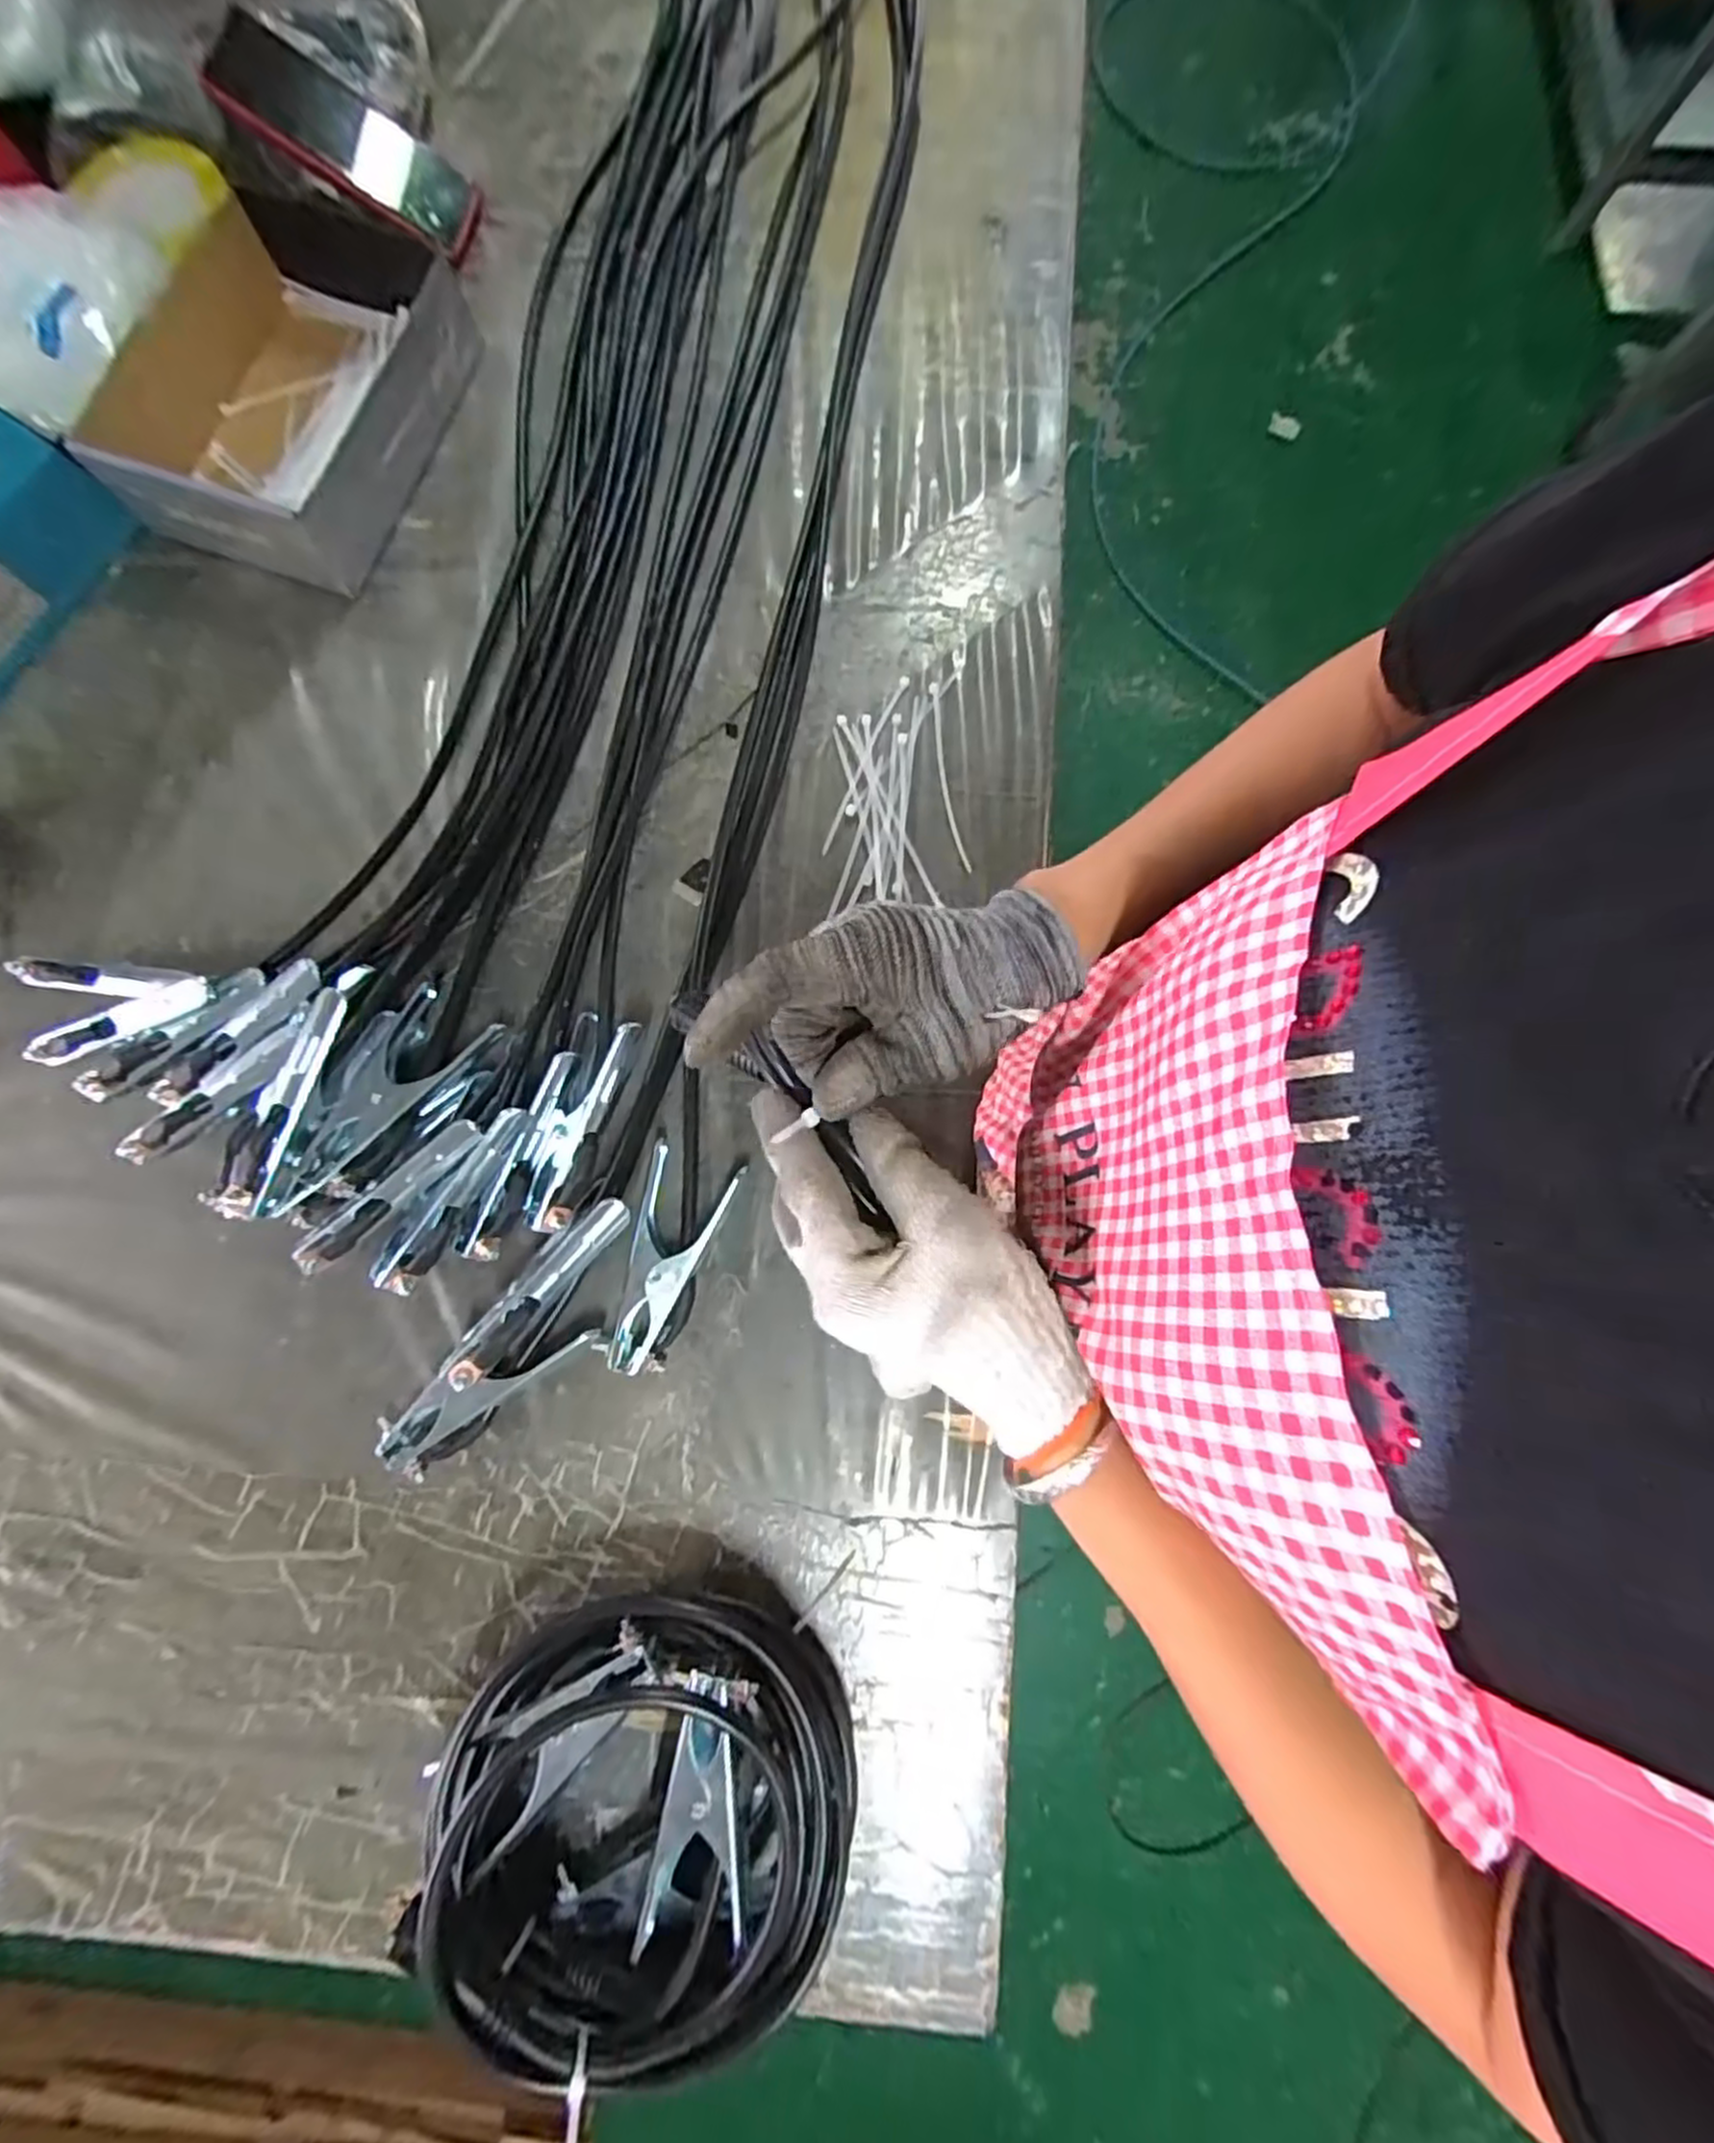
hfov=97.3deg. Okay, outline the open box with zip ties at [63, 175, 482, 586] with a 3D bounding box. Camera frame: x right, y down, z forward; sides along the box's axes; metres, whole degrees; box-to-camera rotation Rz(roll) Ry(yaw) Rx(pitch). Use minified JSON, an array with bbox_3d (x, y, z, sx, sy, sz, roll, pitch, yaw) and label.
[{"bbox_3d":[-0.420,-0.502,0.549,0.187,0.069,0.249,13,79,1],"label":"open box with zip ties"}]

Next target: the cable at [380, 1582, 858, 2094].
[{"bbox_3d":[-0.105,0.373,0.378,0.194,0.097,0.176,19,80,2],"label":"cable"}]

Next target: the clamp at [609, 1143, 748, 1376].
[{"bbox_3d":[-0.120,0.115,0.463,0.055,0.023,0.130,21,80,3],"label":"clamp"}]

